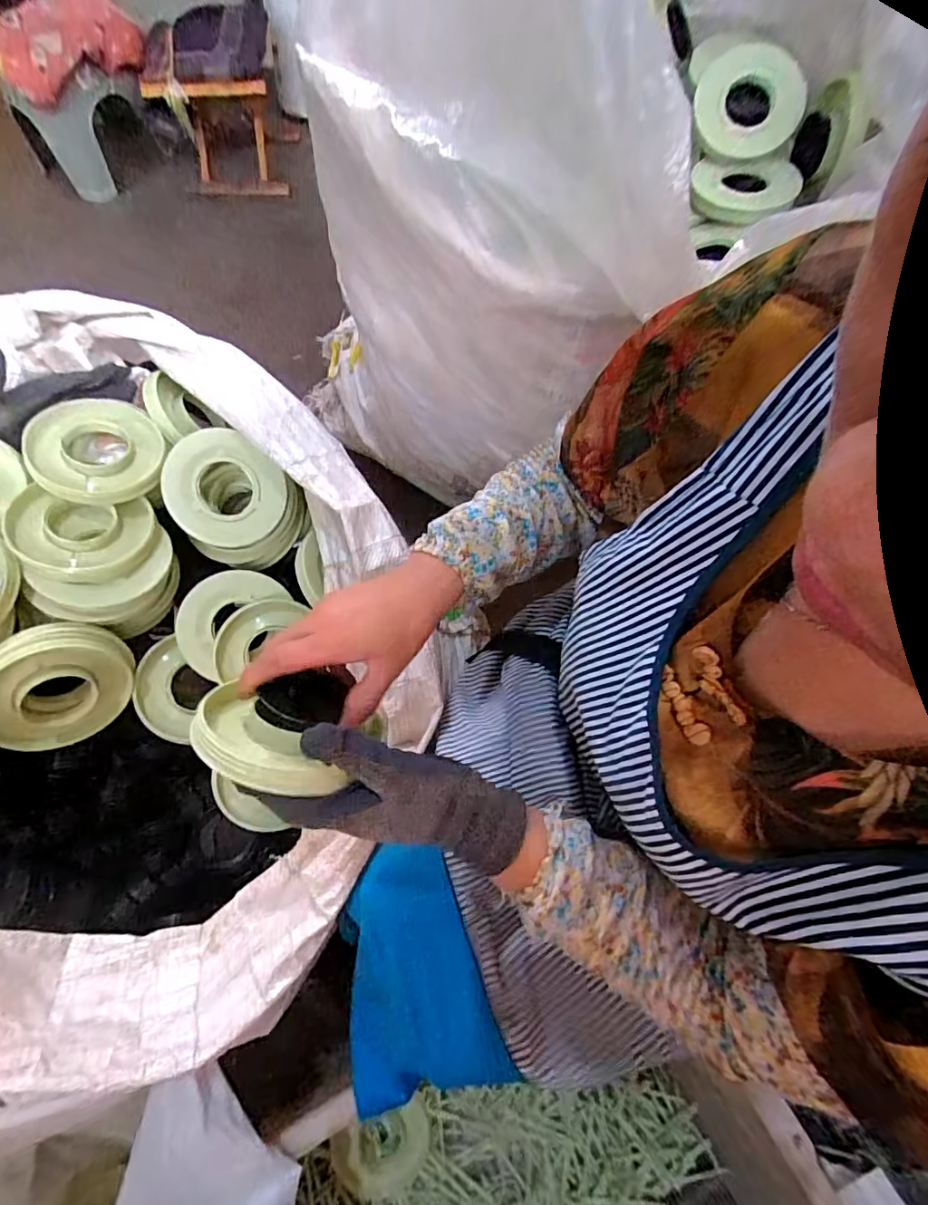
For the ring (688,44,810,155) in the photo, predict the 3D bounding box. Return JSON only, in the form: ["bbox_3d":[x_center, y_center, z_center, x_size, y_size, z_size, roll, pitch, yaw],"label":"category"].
[{"bbox_3d":[0.353,-0.616,0.629,0.138,0.012,0.108,4,106,-7],"label":"ring"}]

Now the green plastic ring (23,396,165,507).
[{"bbox_3d":[-0.398,-0.165,0.554,0.123,0.026,0.124,12,64,-26],"label":"green plastic ring"}]

